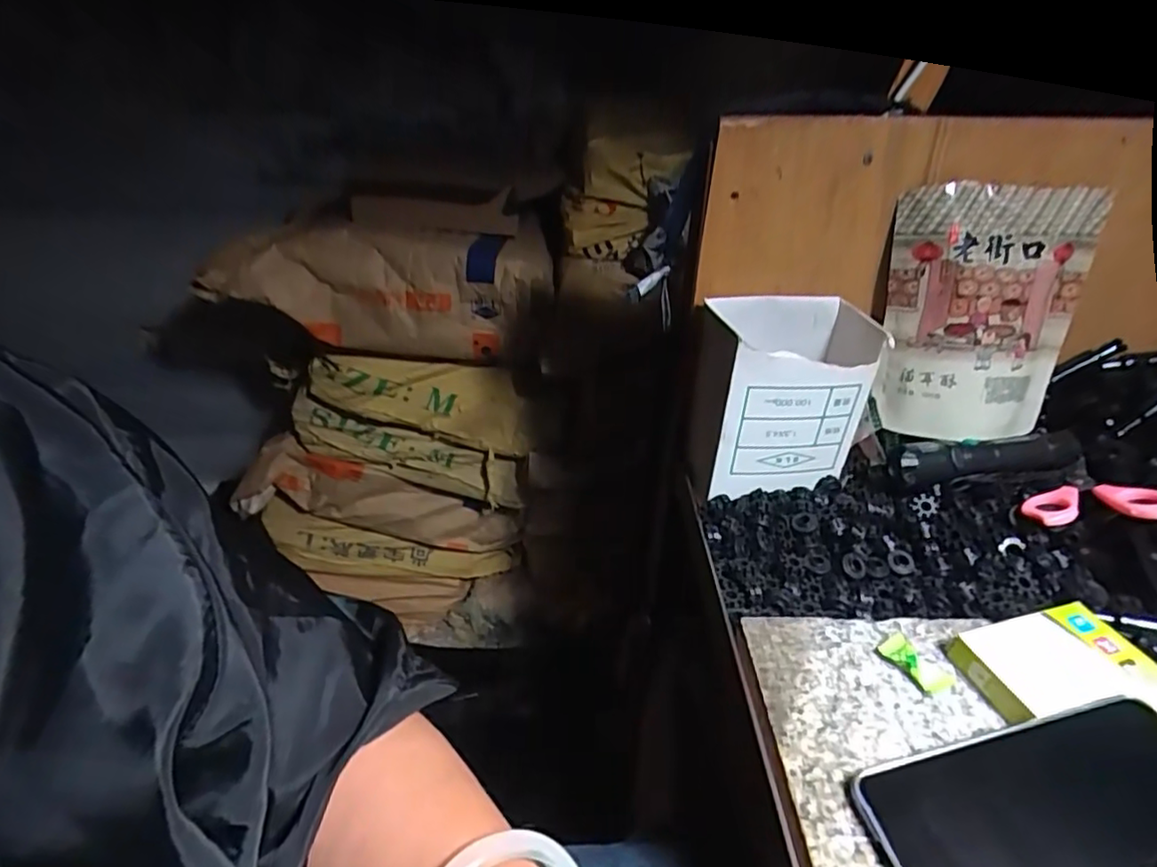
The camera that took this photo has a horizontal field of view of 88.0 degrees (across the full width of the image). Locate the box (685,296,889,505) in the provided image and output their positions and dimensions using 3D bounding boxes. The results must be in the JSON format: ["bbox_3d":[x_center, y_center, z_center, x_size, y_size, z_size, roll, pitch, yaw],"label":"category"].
[{"bbox_3d":[0.166,-0.032,0.493,0.123,0.135,0.090,-1,32,-3],"label":"box"}]

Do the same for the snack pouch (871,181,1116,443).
[{"bbox_3d":[0.307,-0.090,0.463,0.138,0.188,0.031,7,16,6],"label":"snack pouch"}]

